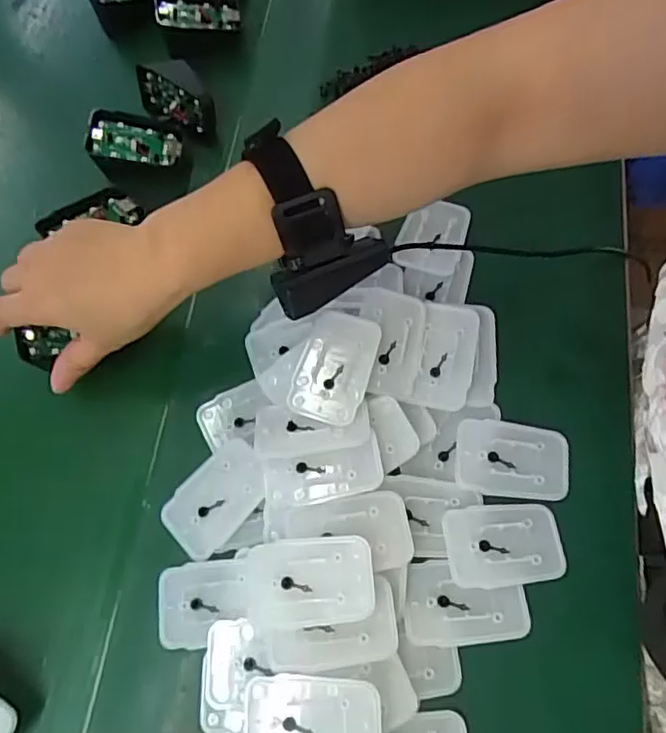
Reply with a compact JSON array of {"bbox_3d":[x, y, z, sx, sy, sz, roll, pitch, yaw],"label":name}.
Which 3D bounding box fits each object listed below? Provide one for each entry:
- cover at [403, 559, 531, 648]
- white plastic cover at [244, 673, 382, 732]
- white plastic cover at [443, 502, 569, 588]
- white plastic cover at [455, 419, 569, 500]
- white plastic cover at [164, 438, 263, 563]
[{"bbox_3d":[0.074,0.132,0.335,0.067,0.006,0.044,-3,66,0],"label":"cover"},{"bbox_3d":[-0.011,0.182,0.303,0.069,0.005,0.045,-1,74,10],"label":"white plastic cover"},{"bbox_3d":[0.099,0.102,0.344,0.068,0.005,0.045,-6,66,-1],"label":"white plastic cover"},{"bbox_3d":[0.110,0.056,0.363,0.068,0.005,0.043,6,66,4],"label":"white plastic cover"},{"bbox_3d":[-0.071,0.079,0.363,0.042,0.015,0.067,41,73,18],"label":"white plastic cover"}]

